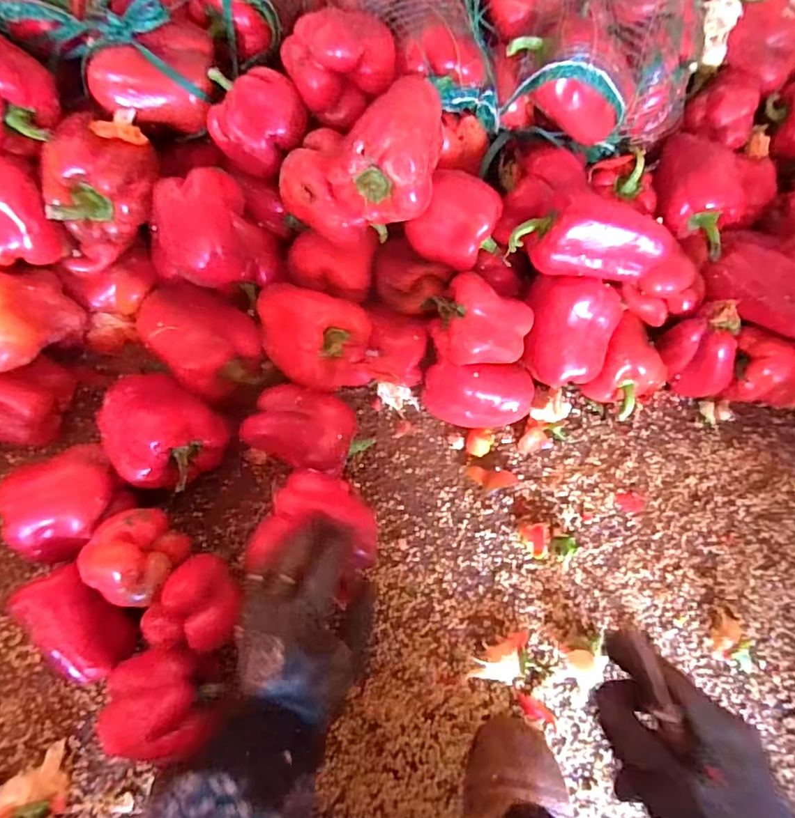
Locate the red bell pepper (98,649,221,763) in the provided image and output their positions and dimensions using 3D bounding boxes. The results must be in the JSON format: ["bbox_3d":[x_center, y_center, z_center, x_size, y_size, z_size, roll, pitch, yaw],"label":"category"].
[{"bbox_3d":[-0.209,0.260,0.473,0.088,0.089,0.083,0,75,-1],"label":"red bell pepper"}]

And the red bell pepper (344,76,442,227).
[{"bbox_3d":[0.002,-0.227,0.439,0.068,0.060,0.100,15,75,3],"label":"red bell pepper"}]

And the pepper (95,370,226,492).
[{"bbox_3d":[-0.232,0.026,0.521,0.091,0.110,0.096,1,74,-2],"label":"pepper"}]

